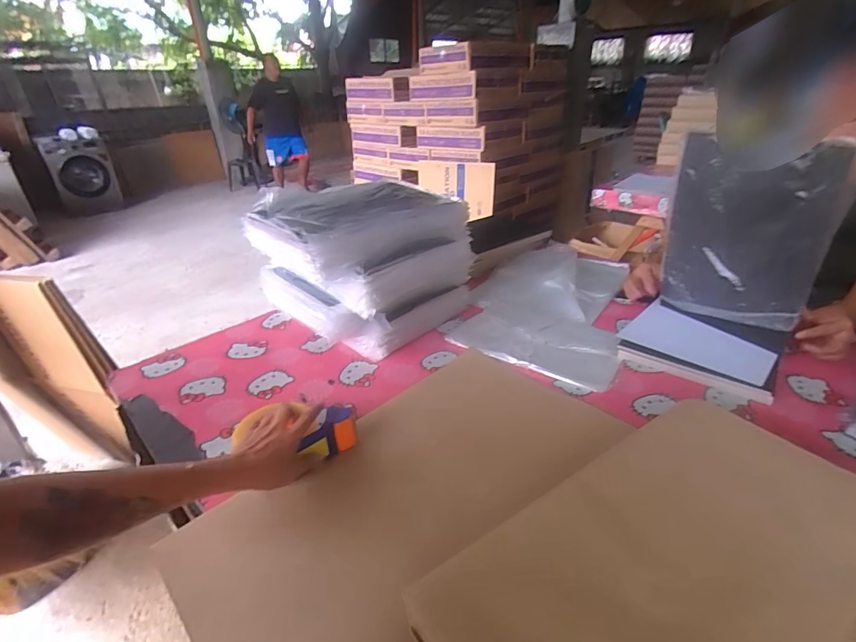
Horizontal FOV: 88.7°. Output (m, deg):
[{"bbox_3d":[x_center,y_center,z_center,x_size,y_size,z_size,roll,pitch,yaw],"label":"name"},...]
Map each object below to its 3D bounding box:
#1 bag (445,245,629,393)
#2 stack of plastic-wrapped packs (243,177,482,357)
[{"bbox_3d":[0.308,-0.070,1.122,0.356,0.051,0.690,10,32,21],"label":"bag"},{"bbox_3d":[-0.137,-0.126,0.988,0.318,0.285,0.383,24,39,39],"label":"stack of plastic-wrapped packs"}]

